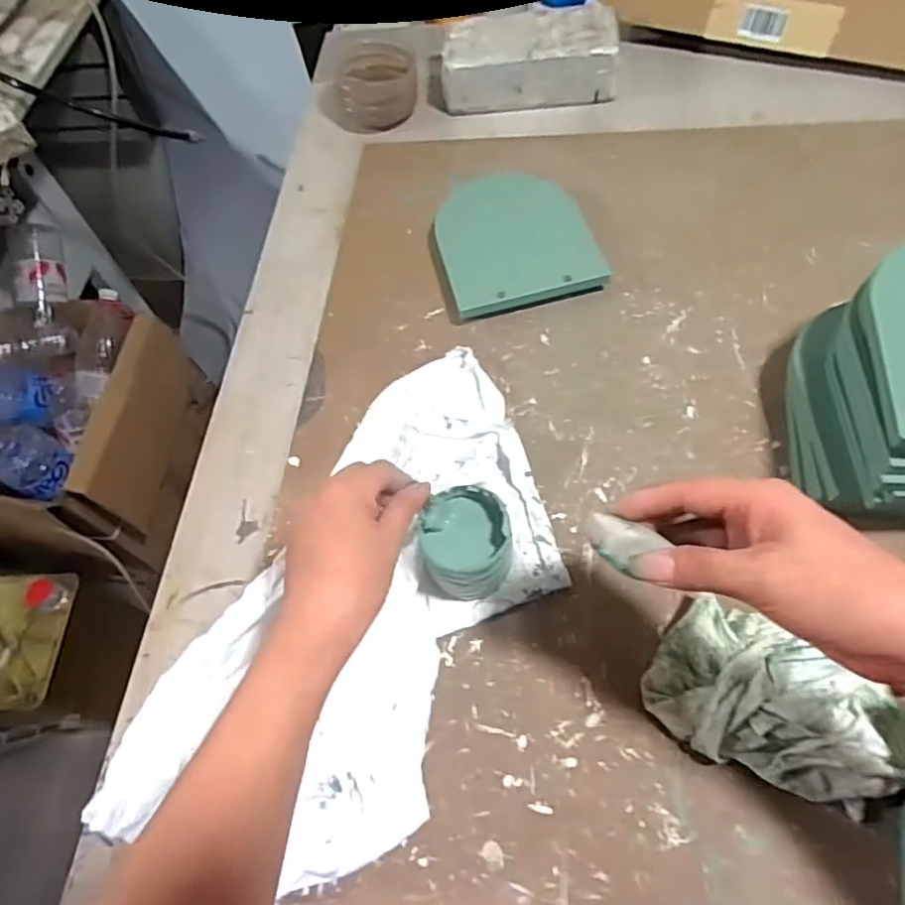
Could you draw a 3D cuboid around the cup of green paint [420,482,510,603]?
[{"bbox_3d":[0.009,0.065,0.451,0.061,0.059,0.066,-1,61,3],"label":"cup of green paint"}]

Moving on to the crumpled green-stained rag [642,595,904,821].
[{"bbox_3d":[0.203,0.161,0.383,0.152,0.053,0.088,29,67,21],"label":"crumpled green-stained rag"}]

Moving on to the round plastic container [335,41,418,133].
[{"bbox_3d":[-0.092,-0.453,0.771,0.094,0.056,0.091,-3,60,5],"label":"round plastic container"}]

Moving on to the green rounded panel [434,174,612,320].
[{"bbox_3d":[0.061,-0.208,0.601,0.143,0.016,0.135,-15,80,-2],"label":"green rounded panel"}]

